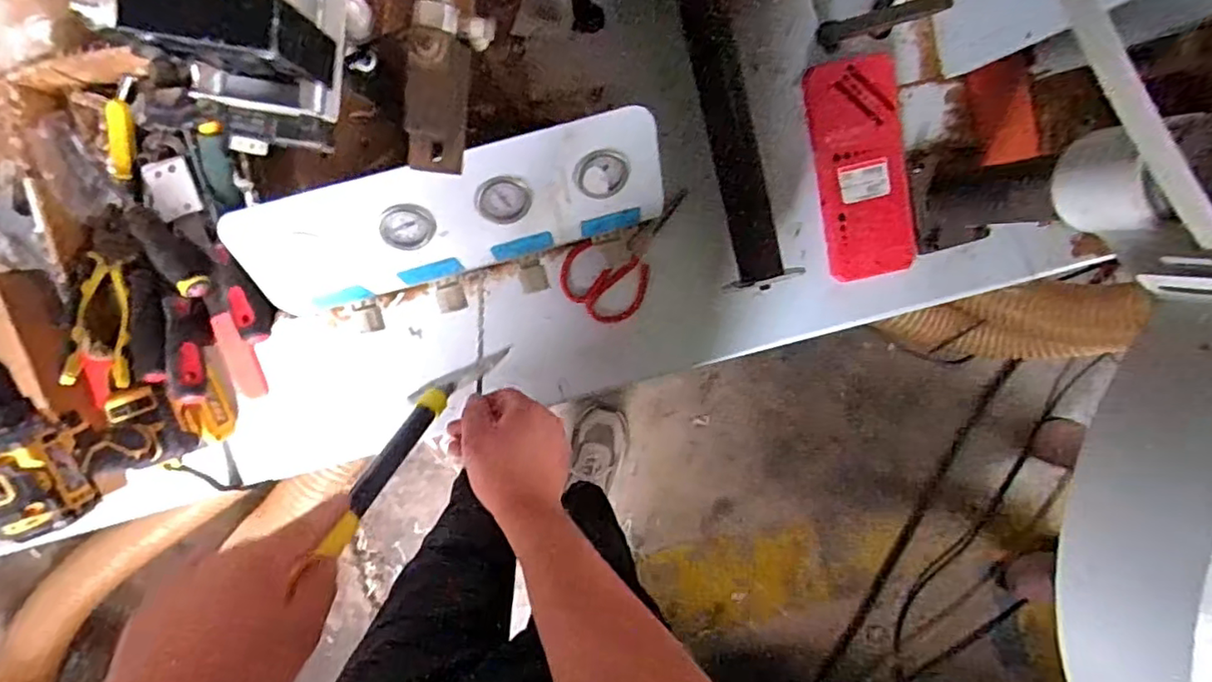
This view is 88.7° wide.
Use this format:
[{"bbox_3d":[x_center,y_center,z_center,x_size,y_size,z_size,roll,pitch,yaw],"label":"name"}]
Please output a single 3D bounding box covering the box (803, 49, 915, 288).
[{"bbox_3d":[0.295,-0.196,0.713,0.107,0.026,0.240,-12,99,-2],"label":"box"}]

